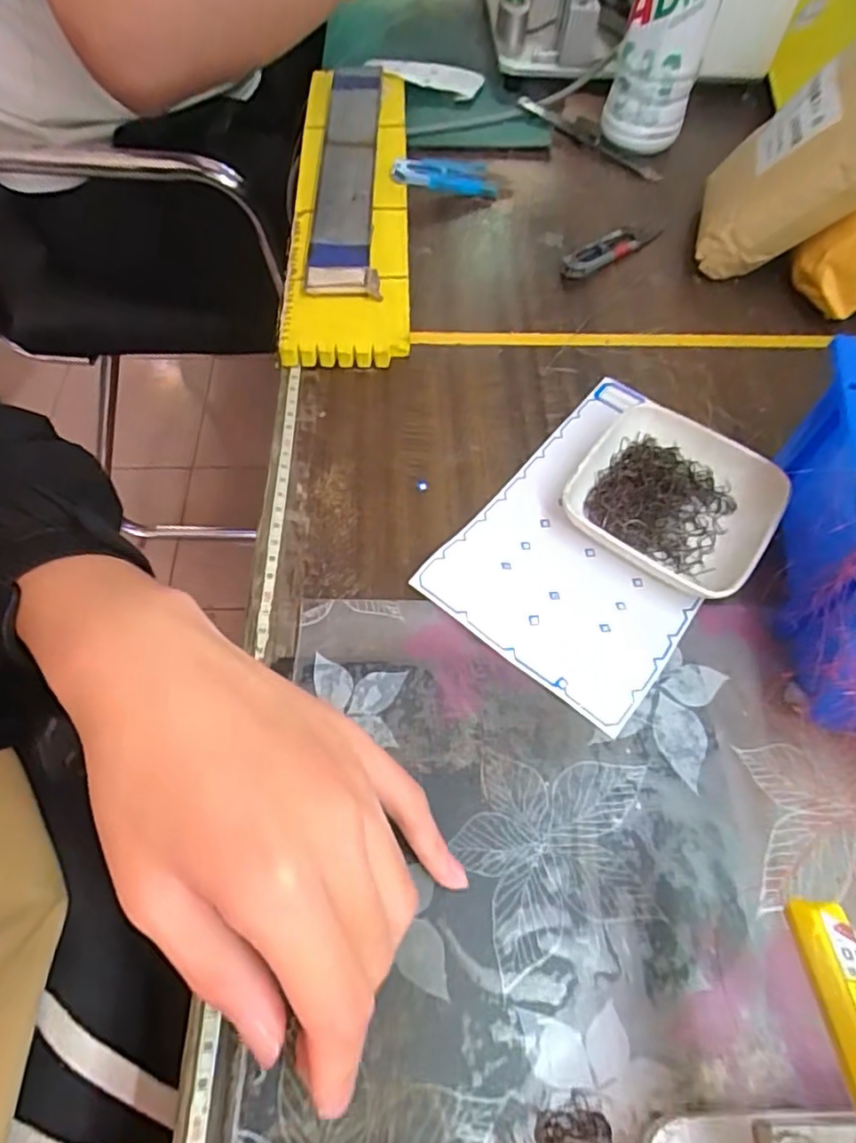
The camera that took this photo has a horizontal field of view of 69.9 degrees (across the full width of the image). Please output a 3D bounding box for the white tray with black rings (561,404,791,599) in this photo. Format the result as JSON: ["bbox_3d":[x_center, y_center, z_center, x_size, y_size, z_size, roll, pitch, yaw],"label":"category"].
[{"bbox_3d":[0.129,-0.036,0.324,0.096,0.023,0.101,32,64,16],"label":"white tray with black rings"}]

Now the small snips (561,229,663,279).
[{"bbox_3d":[0.131,-0.236,0.450,0.091,0.010,0.021,-34,66,-19],"label":"small snips"}]

